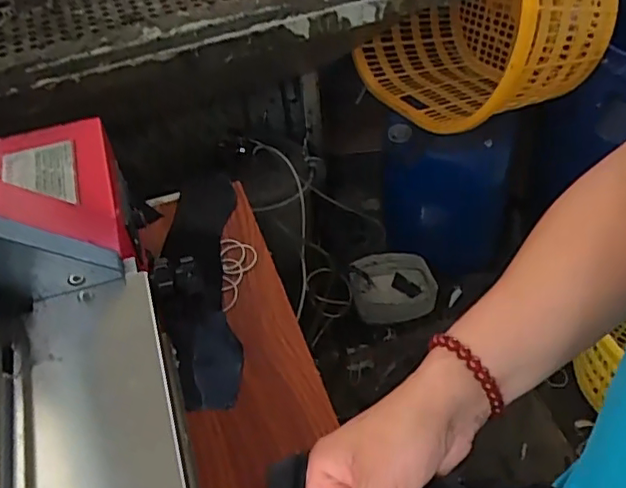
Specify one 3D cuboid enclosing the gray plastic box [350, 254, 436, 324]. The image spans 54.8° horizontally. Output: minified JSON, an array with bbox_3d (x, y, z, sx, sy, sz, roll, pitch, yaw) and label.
[{"bbox_3d":[0.204,0.107,1.521,0.211,0.083,0.154,-10,49,-4],"label":"gray plastic box"}]

